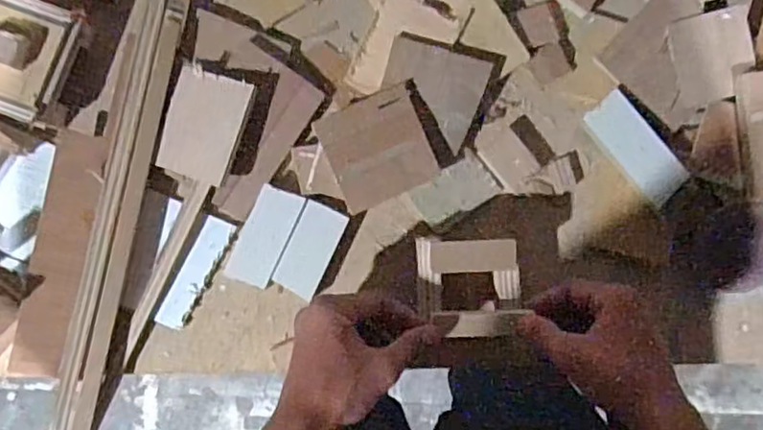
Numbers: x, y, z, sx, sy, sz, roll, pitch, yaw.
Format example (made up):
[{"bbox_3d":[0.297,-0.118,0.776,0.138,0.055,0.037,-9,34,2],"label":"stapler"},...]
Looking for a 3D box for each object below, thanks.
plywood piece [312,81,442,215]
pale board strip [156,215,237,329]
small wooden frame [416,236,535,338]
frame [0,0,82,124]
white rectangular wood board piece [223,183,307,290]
[{"bbox_3d":[-0.002,-0.055,0.534,0.082,0.013,0.082,-23,101,-1],"label":"plywood piece"},{"bbox_3d":[-0.159,0.049,0.552,0.025,0.008,0.100,28,90,1],"label":"pale board strip"},{"bbox_3d":[0.069,0.057,0.511,0.080,0.024,0.074,-2,91,2],"label":"small wooden frame"},{"bbox_3d":[-0.298,-0.129,0.526,0.080,0.028,0.092,22,90,1],"label":"frame"},{"bbox_3d":[-0.098,0.018,0.545,0.039,0.009,0.083,25,90,1],"label":"white rectangular wood board piece"}]

